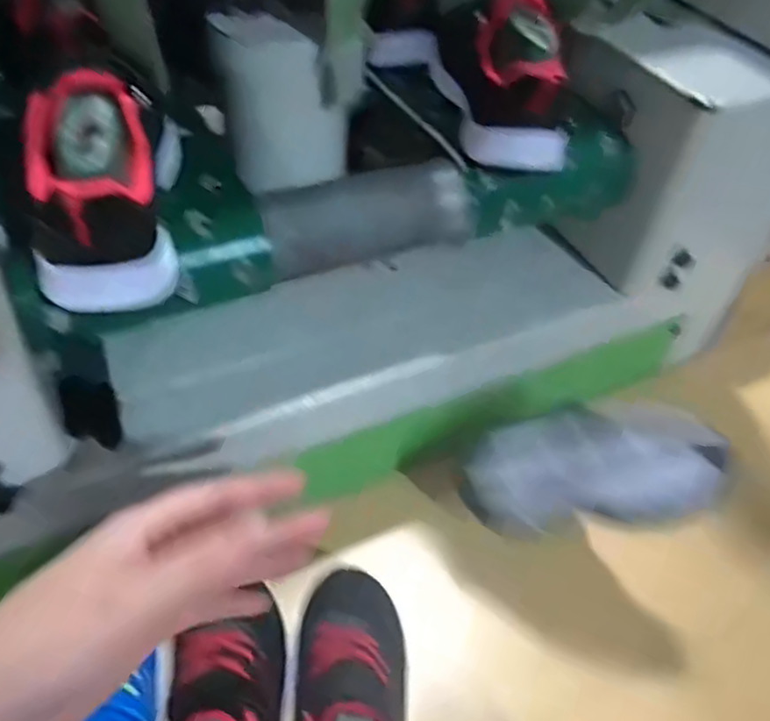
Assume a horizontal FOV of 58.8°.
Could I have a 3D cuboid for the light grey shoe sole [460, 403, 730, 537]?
[{"bbox_3d":[0.131,0.068,0.474,0.183,0.096,0.042,-18,22,34],"label":"light grey shoe sole"}]

